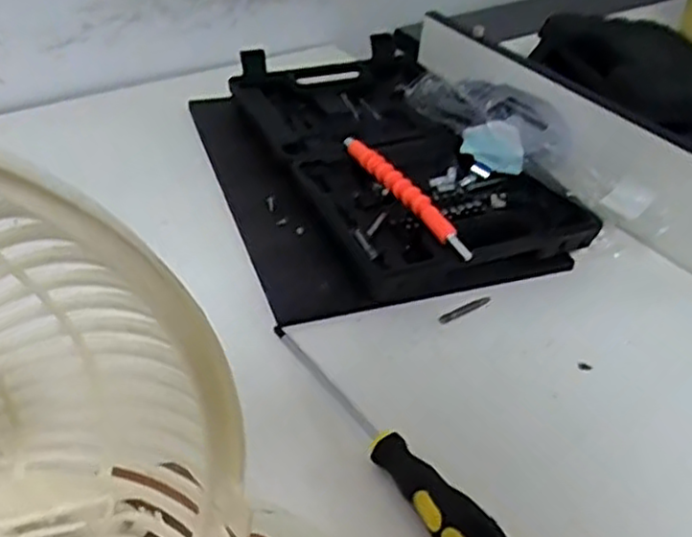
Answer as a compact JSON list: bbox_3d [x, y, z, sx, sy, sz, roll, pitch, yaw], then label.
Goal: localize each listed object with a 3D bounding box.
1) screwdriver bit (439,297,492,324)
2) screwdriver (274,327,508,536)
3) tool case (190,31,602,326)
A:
[{"bbox_3d":[0.090,0.031,0.542,0.050,0.006,0.007,-21,47,-28],"label":"screwdriver bit"},{"bbox_3d":[0.018,0.099,0.436,0.026,0.027,0.219,-23,48,-30],"label":"screwdriver"},{"bbox_3d":[0.019,-0.102,0.672,0.267,0.053,0.354,-11,43,-20],"label":"tool case"}]

